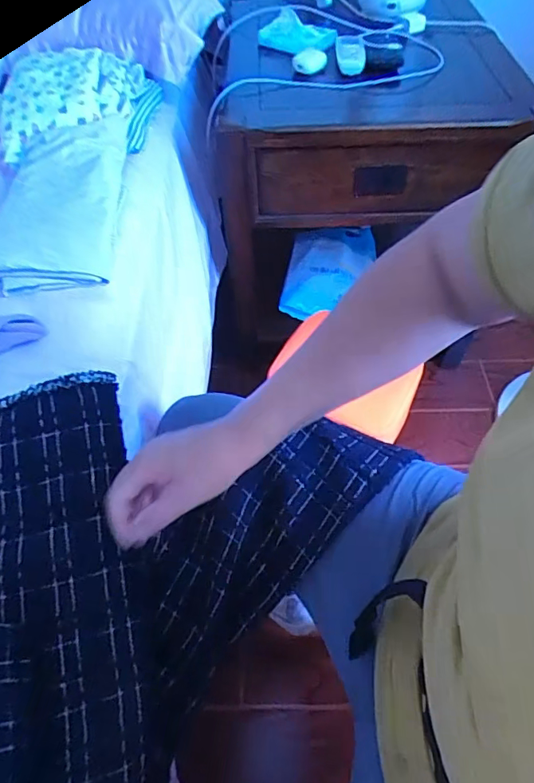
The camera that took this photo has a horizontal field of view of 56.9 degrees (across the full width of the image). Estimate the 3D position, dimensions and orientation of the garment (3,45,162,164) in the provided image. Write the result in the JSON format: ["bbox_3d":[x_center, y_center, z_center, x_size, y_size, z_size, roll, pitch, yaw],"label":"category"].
[{"bbox_3d":[-0.307,-0.487,0.824,0.252,0.073,0.260,-11,54,-6],"label":"garment"}]

